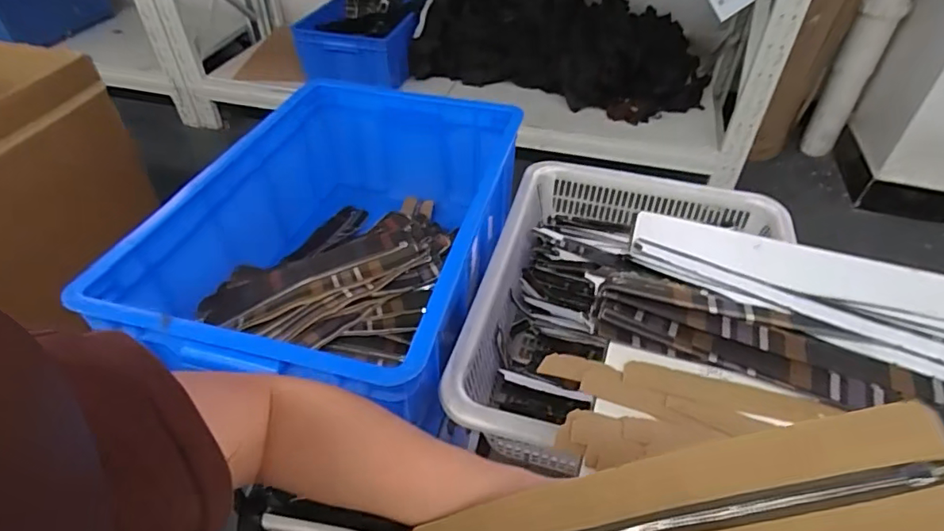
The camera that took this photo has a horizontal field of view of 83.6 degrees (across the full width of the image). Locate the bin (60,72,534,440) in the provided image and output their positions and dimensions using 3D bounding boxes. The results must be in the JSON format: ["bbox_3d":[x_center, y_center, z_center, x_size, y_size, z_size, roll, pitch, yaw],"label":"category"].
[{"bbox_3d":[-0.148,-0.028,0.710,0.362,0.212,0.512,10,44,11],"label":"bin"}]

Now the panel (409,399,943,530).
[{"bbox_3d":[0.079,0.125,0.248,0.254,0.010,0.056,-23,66,18],"label":"panel"}]

